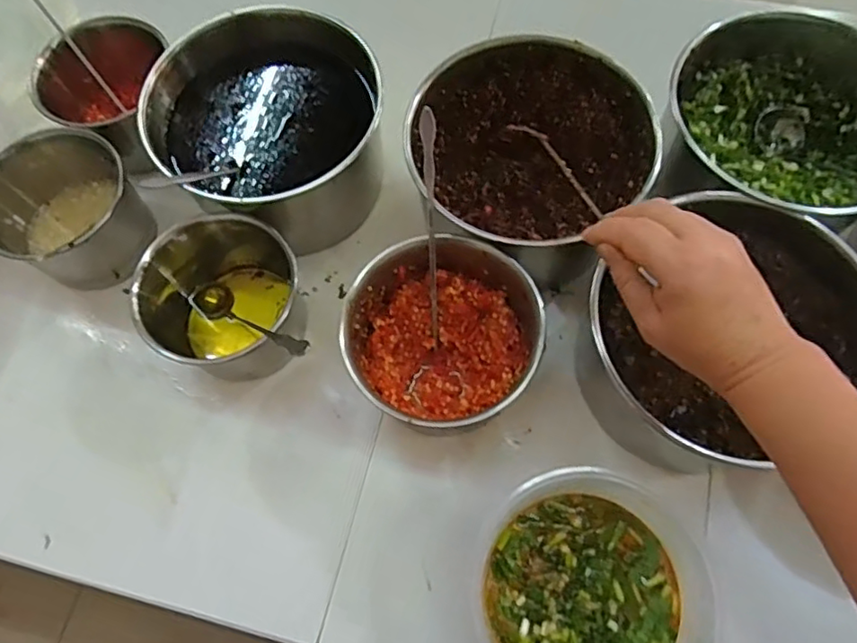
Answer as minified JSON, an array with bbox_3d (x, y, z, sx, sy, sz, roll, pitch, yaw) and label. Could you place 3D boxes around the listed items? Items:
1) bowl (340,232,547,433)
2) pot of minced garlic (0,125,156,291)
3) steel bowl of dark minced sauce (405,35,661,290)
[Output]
[{"bbox_3d":[0.012,0.015,0.520,0.153,0.106,0.142,0,69,0],"label":"bowl"},{"bbox_3d":[-0.346,-0.104,0.579,0.120,0.088,0.136,38,74,13],"label":"pot of minced garlic"},{"bbox_3d":[0.093,-0.146,0.565,0.199,0.114,0.213,0,69,0],"label":"steel bowl of dark minced sauce"}]

